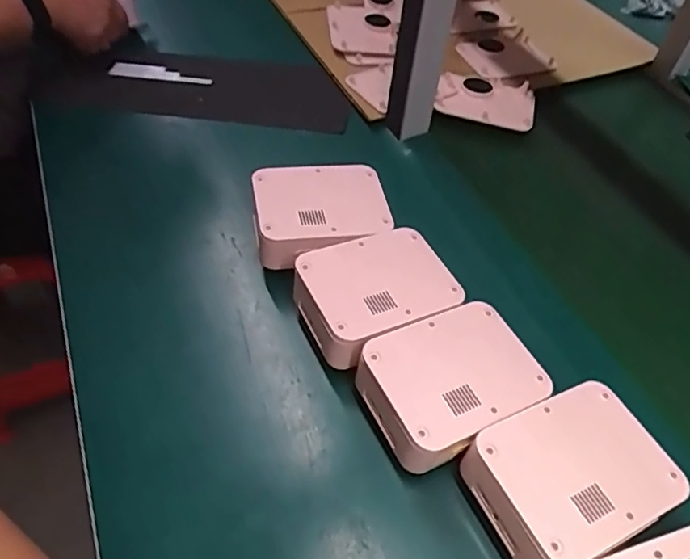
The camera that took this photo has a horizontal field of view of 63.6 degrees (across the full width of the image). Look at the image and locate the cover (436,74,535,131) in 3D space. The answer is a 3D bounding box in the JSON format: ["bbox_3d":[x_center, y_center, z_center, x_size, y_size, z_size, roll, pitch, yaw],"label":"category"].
[{"bbox_3d":[0.183,-0.238,0.731,0.129,0.013,0.107,10,51,2],"label":"cover"}]

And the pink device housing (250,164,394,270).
[{"bbox_3d":[-0.024,-0.056,0.558,0.128,0.065,0.105,-7,51,-10],"label":"pink device housing"}]

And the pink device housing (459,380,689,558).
[{"bbox_3d":[0.160,0.136,0.391,0.129,0.037,0.097,-19,54,-19],"label":"pink device housing"}]

